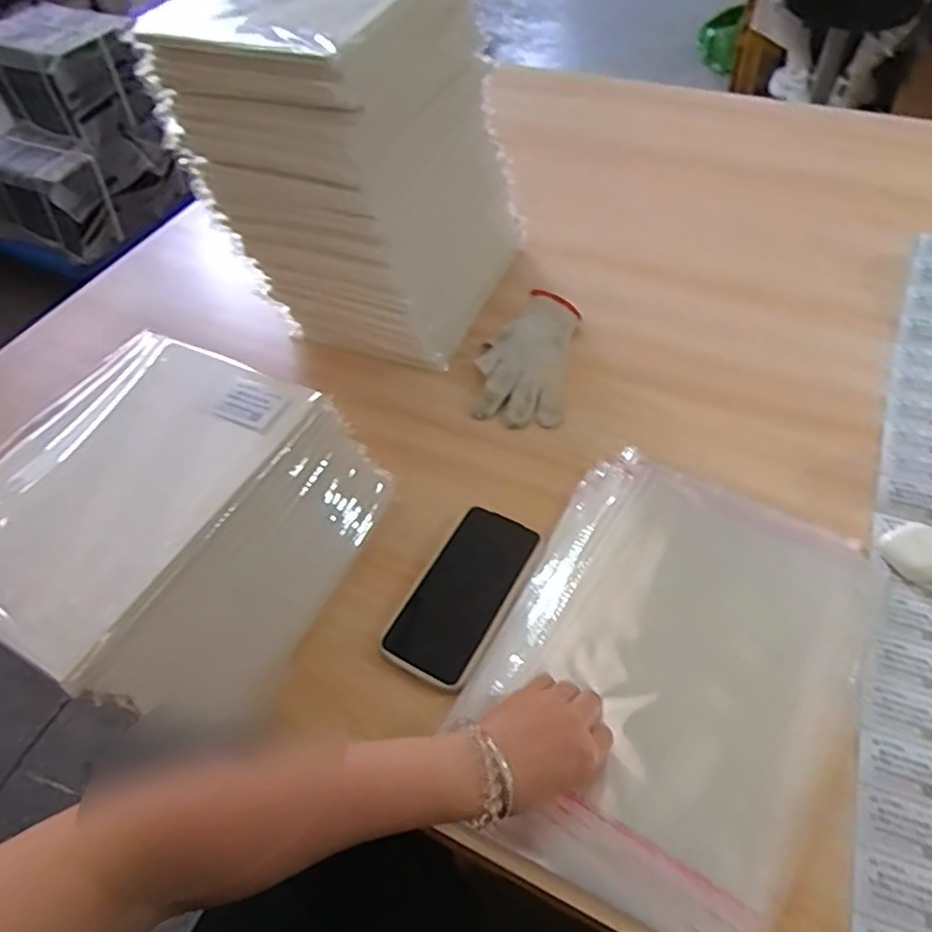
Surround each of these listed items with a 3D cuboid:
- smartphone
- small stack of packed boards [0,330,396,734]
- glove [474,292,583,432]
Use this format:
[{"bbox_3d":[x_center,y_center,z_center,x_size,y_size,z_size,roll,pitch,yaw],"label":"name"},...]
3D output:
[{"bbox_3d":[-0.002,0.109,0.594,0.082,0.016,0.161,23,56,21],"label":"smartphone"},{"bbox_3d":[-0.233,0.052,0.556,0.214,0.174,0.270,19,55,18],"label":"small stack of packed boards"},{"bbox_3d":[0.070,-0.127,0.782,0.103,0.033,0.192,9,53,12],"label":"glove"}]

